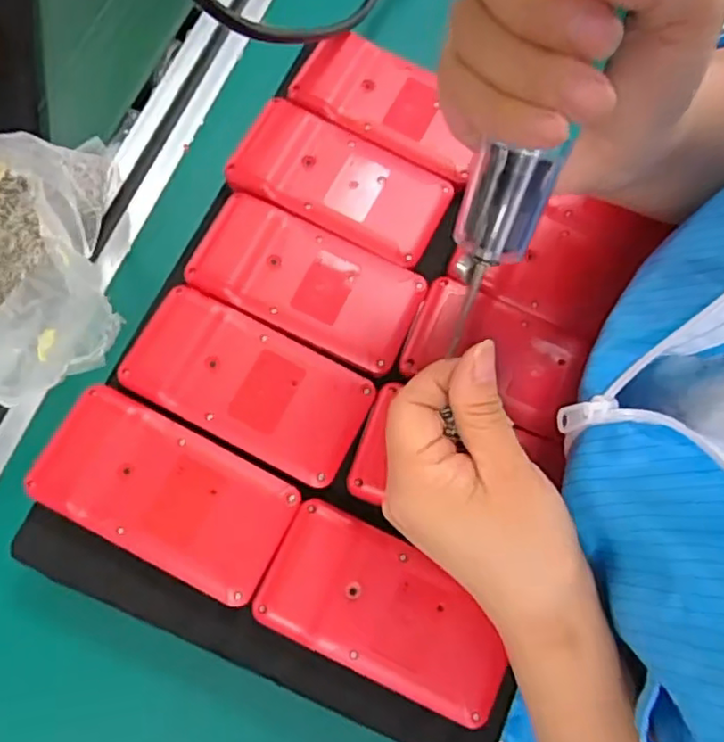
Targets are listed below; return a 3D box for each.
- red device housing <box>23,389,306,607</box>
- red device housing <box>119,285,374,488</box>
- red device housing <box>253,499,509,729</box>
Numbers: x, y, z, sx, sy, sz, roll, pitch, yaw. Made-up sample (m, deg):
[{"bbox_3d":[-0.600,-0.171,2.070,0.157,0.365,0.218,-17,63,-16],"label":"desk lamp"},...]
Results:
[{"bbox_3d":[-0.093,0.058,0.311,0.116,0.017,0.062,26,73,4],"label":"red device housing"},{"bbox_3d":[-0.058,0.006,0.329,0.118,0.015,0.061,27,73,4],"label":"red device housing"},{"bbox_3d":[0.013,0.112,0.308,0.116,0.019,0.061,25,73,4],"label":"red device housing"}]

